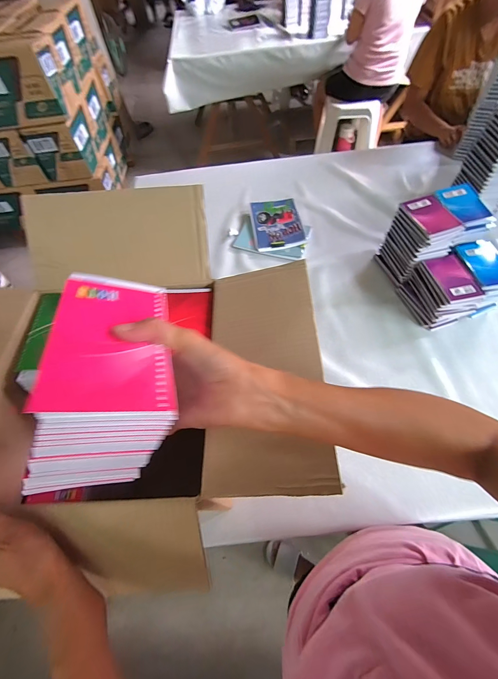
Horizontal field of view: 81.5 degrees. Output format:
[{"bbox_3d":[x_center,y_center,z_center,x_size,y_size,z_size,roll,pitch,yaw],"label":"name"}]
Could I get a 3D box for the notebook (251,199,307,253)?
[{"bbox_3d":[0.089,-0.371,0.926,0.151,0.008,0.218,-7,59,3],"label":"notebook"}]

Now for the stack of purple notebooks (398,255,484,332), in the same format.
[{"bbox_3d":[0.462,-0.115,0.707,0.112,0.110,0.151,-17,58,-6],"label":"stack of purple notebooks"}]

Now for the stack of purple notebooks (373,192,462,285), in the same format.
[{"bbox_3d":[0.425,-0.244,0.748,0.104,0.183,0.138,-18,58,-7],"label":"stack of purple notebooks"}]

